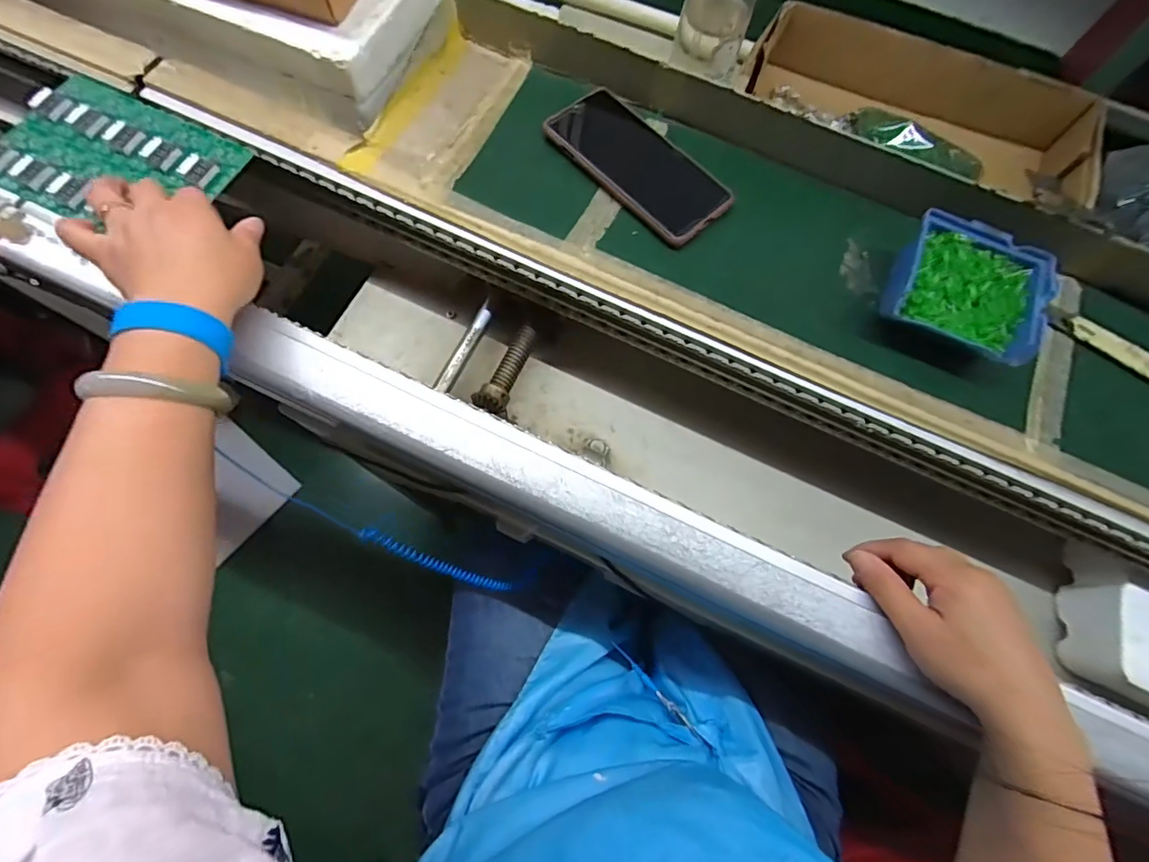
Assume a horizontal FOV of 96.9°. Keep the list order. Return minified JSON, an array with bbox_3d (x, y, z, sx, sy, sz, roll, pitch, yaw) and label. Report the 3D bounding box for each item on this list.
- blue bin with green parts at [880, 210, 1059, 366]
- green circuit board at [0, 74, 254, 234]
[{"bbox_3d":[0.291,-0.104,0.382,0.106,0.041,0.098,23,72,4],"label":"blue bin with green parts"},{"bbox_3d":[-0.391,-0.230,0.431,0.184,0.012,0.126,25,74,5],"label":"green circuit board"}]

